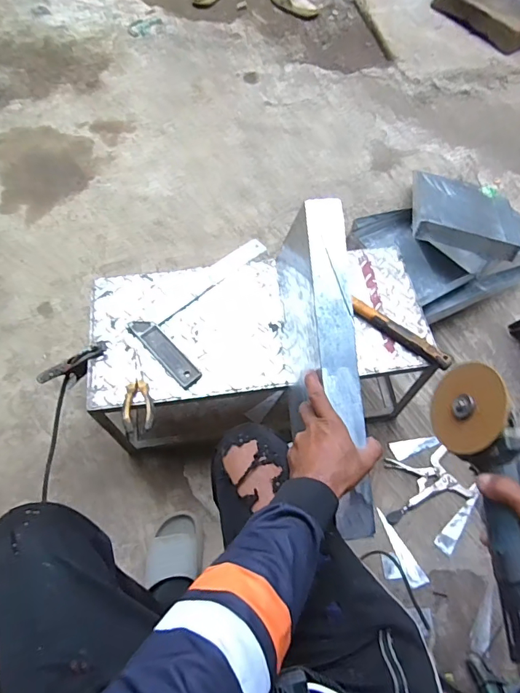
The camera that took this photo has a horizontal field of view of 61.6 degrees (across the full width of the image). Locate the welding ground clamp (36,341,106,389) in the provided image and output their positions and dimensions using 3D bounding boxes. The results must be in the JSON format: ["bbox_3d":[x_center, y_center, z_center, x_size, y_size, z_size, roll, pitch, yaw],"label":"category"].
[{"bbox_3d":[-0.364,0.042,0.864,0.158,0.060,0.041,-30,64,19],"label":"welding ground clamp"}]

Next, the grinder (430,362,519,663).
[{"bbox_3d":[0.257,0.154,0.448,0.084,0.069,0.278,-5,66,-2],"label":"grinder"}]

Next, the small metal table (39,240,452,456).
[{"bbox_3d":[-0.008,0.016,1.012,0.672,0.347,0.381,-10,63,-7],"label":"small metal table"}]

